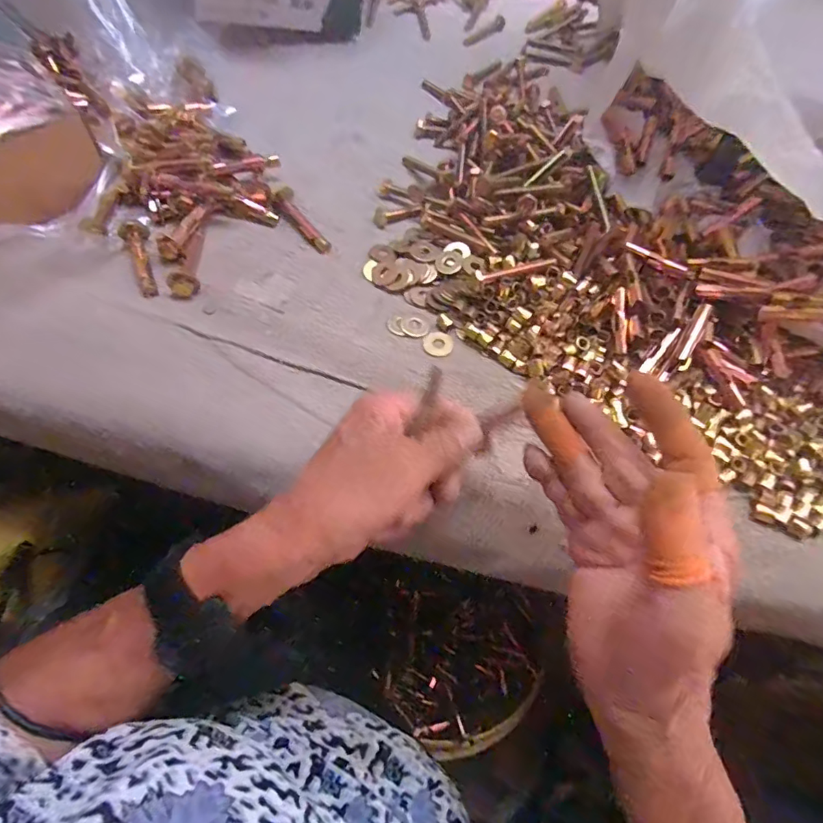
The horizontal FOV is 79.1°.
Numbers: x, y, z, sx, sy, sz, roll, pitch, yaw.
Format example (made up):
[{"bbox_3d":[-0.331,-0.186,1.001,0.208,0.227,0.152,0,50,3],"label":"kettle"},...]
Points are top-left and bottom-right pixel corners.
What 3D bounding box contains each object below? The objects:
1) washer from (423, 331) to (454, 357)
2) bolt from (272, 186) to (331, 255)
[{"bbox_3d":[0.019,-0.048,0.346,0.021,0.004,0.021,-7,61,-7],"label":"washer"},{"bbox_3d":[-0.087,-0.148,0.389,0.020,0.014,0.071,-29,66,-18],"label":"bolt"}]

